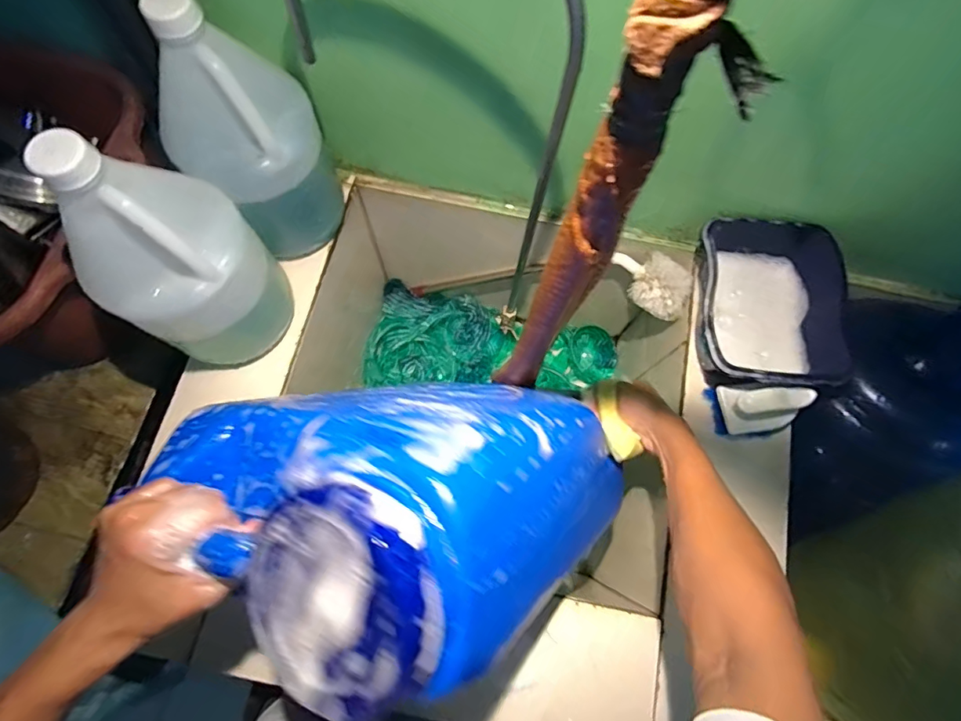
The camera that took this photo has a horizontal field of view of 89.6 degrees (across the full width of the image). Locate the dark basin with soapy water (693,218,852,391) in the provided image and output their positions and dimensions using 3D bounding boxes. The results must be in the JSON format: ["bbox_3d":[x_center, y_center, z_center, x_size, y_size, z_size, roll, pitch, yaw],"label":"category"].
[{"bbox_3d":[0.343,-0.061,0.600,0.158,0.087,0.203,5,73,-1],"label":"dark basin with soapy water"}]

